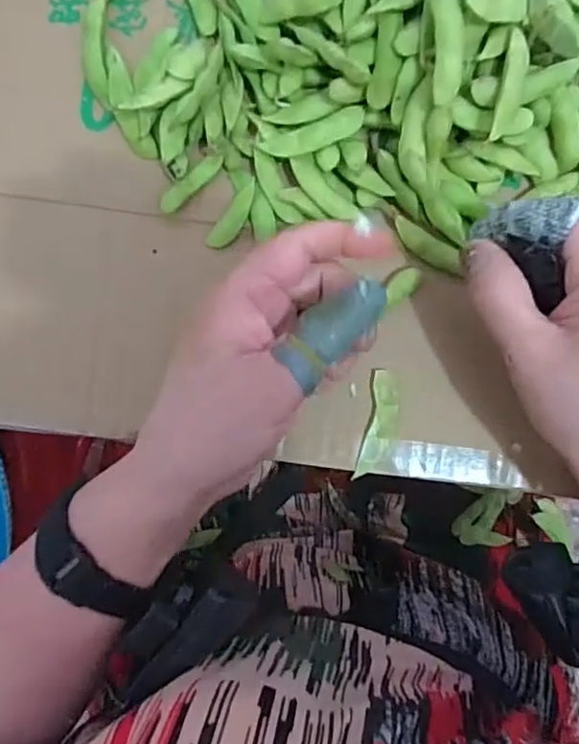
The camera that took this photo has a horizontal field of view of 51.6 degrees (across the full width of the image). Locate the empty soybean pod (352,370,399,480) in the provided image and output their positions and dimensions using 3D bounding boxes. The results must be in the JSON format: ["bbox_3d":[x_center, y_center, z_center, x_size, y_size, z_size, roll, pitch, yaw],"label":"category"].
[{"bbox_3d":[0.047,0.028,0.303,0.016,0.004,0.054,12,89,1],"label":"empty soybean pod"}]

